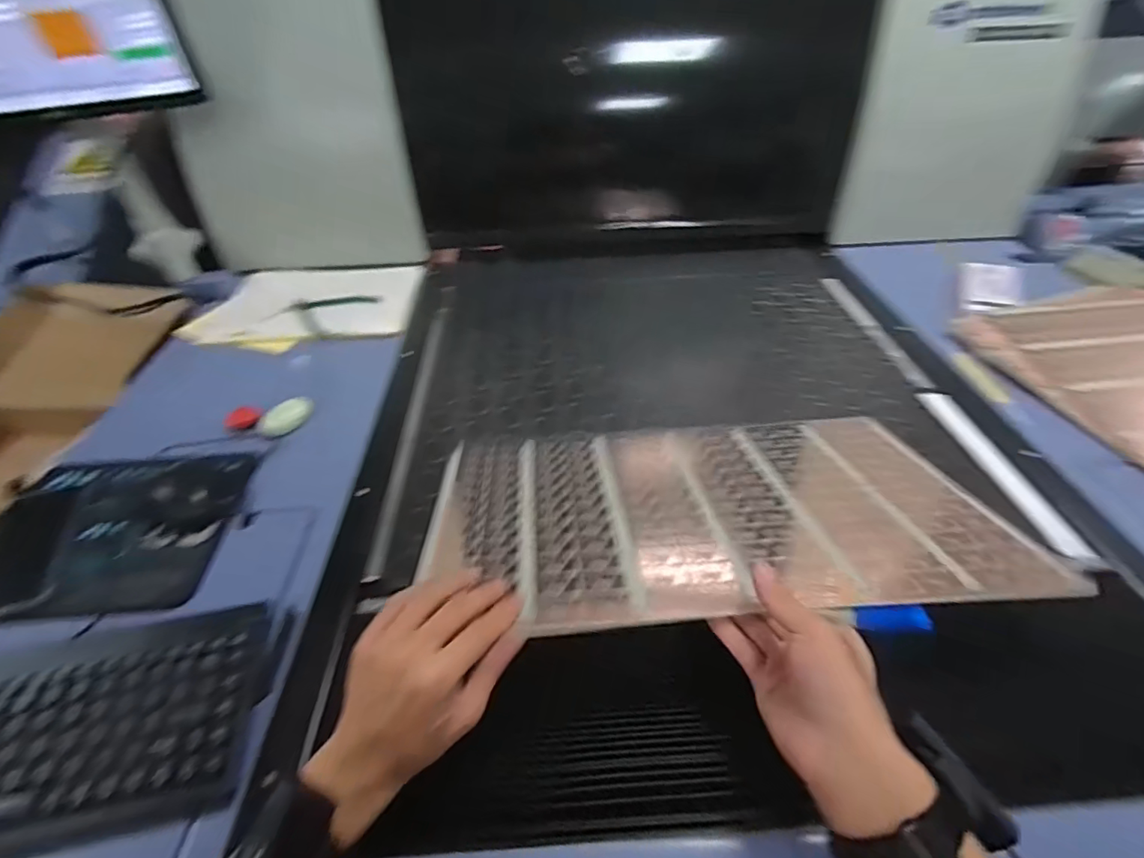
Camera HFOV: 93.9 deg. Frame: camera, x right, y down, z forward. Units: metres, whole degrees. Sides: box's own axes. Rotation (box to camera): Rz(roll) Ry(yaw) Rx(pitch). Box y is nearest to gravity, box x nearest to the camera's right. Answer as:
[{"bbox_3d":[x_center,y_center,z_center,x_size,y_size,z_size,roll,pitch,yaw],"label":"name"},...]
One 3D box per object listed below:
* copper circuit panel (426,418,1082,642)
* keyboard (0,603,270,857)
[{"bbox_3d":[0.130,0.070,0.516,0.513,0.009,0.292,-3,26,-2],"label":"copper circuit panel"},{"bbox_3d":[-0.391,0.230,0.398,0.290,0.031,0.151,-10,44,-10],"label":"keyboard"}]

